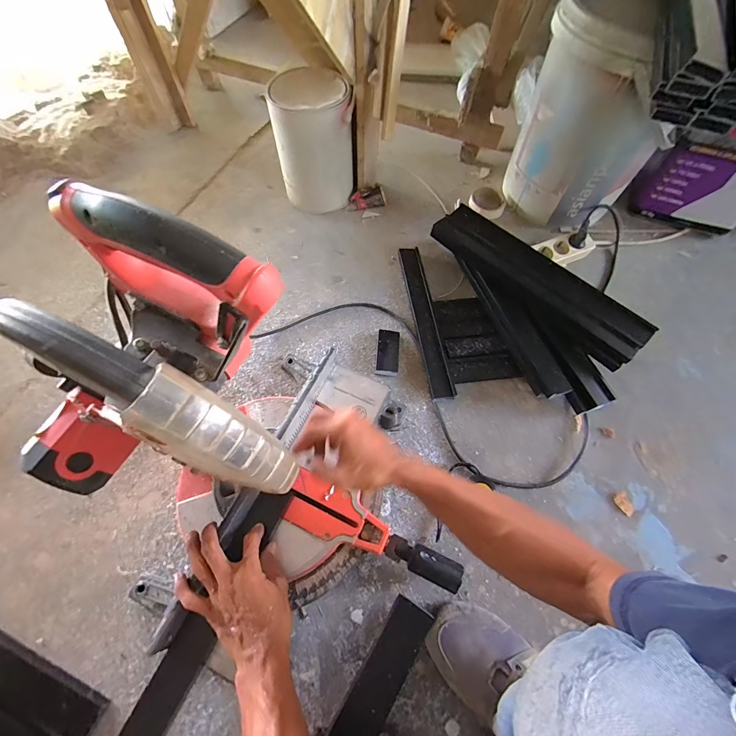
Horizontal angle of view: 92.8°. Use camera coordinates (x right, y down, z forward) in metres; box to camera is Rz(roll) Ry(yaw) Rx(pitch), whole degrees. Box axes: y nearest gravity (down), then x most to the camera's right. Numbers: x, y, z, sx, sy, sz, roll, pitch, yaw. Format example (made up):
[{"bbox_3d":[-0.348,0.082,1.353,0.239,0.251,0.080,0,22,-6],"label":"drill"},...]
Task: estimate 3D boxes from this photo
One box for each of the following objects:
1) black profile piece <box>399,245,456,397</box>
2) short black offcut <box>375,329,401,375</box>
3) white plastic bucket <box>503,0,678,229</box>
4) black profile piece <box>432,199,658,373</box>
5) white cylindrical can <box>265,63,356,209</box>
[{"bbox_3d":[0.122,-0.107,0.747,0.047,0.019,0.371,-6,64,-5],"label":"black profile piece"},{"bbox_3d":[0.041,-0.032,0.702,0.045,0.022,0.095,6,64,1],"label":"short black offcut"},{"bbox_3d":[0.503,-0.553,0.783,0.289,0.379,0.306,1,64,-2],"label":"white plastic bucket"},{"bbox_3d":[0.335,-0.181,0.725,0.106,0.051,0.464,-41,72,-19],"label":"black profile piece"},{"bbox_3d":[-0.126,-0.516,0.830,0.164,0.243,0.165,1,64,-2],"label":"white cylindrical can"}]

